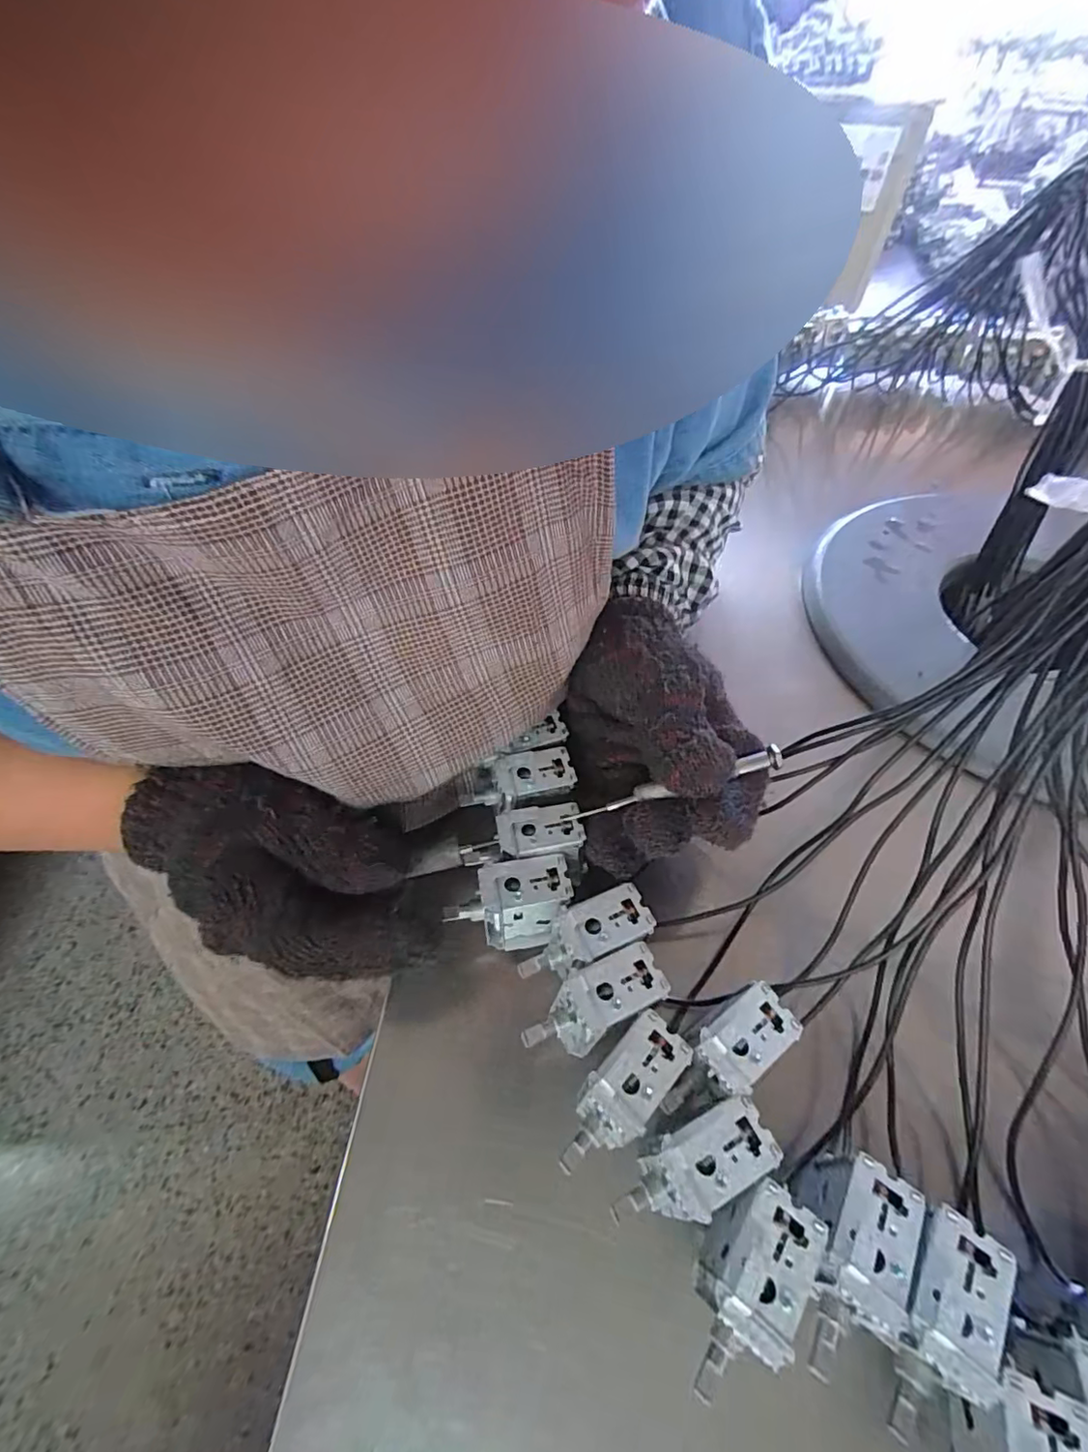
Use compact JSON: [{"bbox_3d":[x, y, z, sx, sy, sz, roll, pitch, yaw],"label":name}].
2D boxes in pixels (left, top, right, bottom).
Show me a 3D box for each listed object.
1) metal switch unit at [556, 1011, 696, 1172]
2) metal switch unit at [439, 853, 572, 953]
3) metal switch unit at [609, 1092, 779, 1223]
[{"bbox_3d":[0.027,0.130,0.196,0.056,0.020,0.023,-34,61,-27],"label":"metal switch unit"},{"bbox_3d":[-0.016,0.080,0.246,0.053,0.036,0.028,-6,52,-9],"label":"metal switch unit"},{"bbox_3d":[0.049,0.146,0.183,0.054,0.018,0.023,-18,56,-15],"label":"metal switch unit"}]

